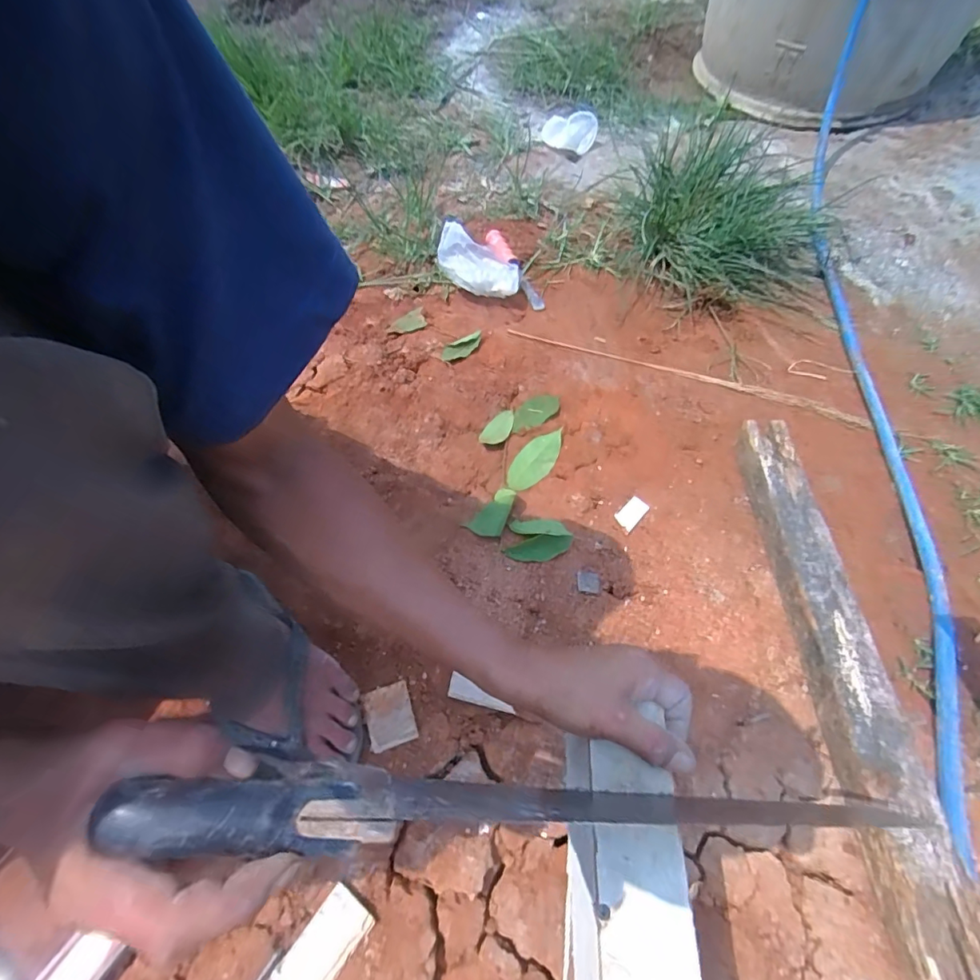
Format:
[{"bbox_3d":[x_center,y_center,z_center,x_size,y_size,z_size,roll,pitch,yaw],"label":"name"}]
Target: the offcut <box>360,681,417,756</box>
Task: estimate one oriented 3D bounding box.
[{"bbox_3d":[-0.104,0.236,0.519,0.047,0.013,0.059,-16,58,-9],"label":"offcut"}]

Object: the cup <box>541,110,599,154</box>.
[{"bbox_3d":[0.179,-0.841,1.169,0.125,0.072,0.062,30,62,15],"label":"cup"}]

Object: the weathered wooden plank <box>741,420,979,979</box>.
[{"bbox_3d":[0.374,0.159,0.555,0.067,0.059,0.561,-1,57,1],"label":"weathered wooden plank"}]

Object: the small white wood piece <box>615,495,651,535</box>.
[{"bbox_3d":[0.188,0.031,0.664,0.031,0.004,0.053,37,65,22],"label":"small white wood piece"}]

